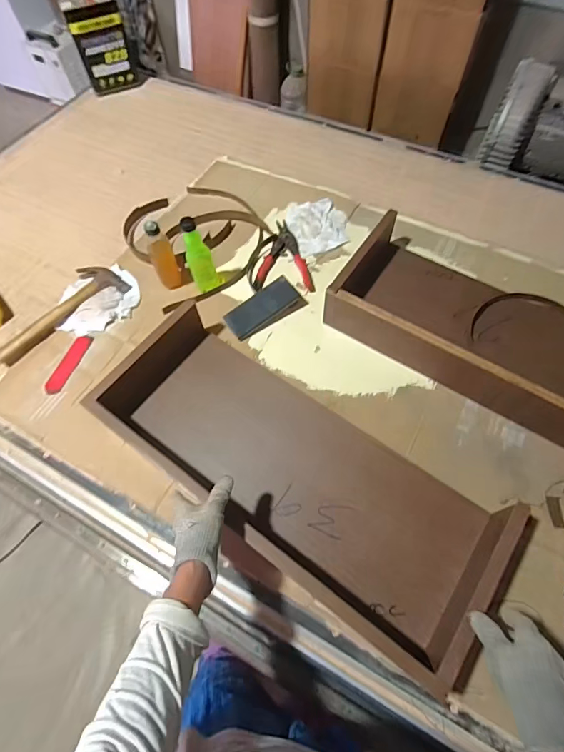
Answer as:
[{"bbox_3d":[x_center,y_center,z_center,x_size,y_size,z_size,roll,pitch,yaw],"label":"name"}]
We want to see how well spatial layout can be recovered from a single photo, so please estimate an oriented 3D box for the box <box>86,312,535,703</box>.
[{"bbox_3d":[0.013,0.145,0.716,0.695,0.121,0.305,36,69,19],"label":"box"}]

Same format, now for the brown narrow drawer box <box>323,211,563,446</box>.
[{"bbox_3d":[0.468,-0.091,0.826,0.717,0.119,0.332,31,68,16],"label":"brown narrow drawer box"}]

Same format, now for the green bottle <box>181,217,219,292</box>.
[{"bbox_3d":[-0.179,-0.257,0.891,0.054,0.197,0.056,-17,62,-7],"label":"green bottle"}]

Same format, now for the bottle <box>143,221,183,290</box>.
[{"bbox_3d":[-0.271,-0.274,0.915,0.055,0.171,0.049,-21,63,-10],"label":"bottle"}]

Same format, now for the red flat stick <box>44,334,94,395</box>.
[{"bbox_3d":[-0.471,-0.027,0.893,0.043,0.007,0.146,16,63,10],"label":"red flat stick"}]

